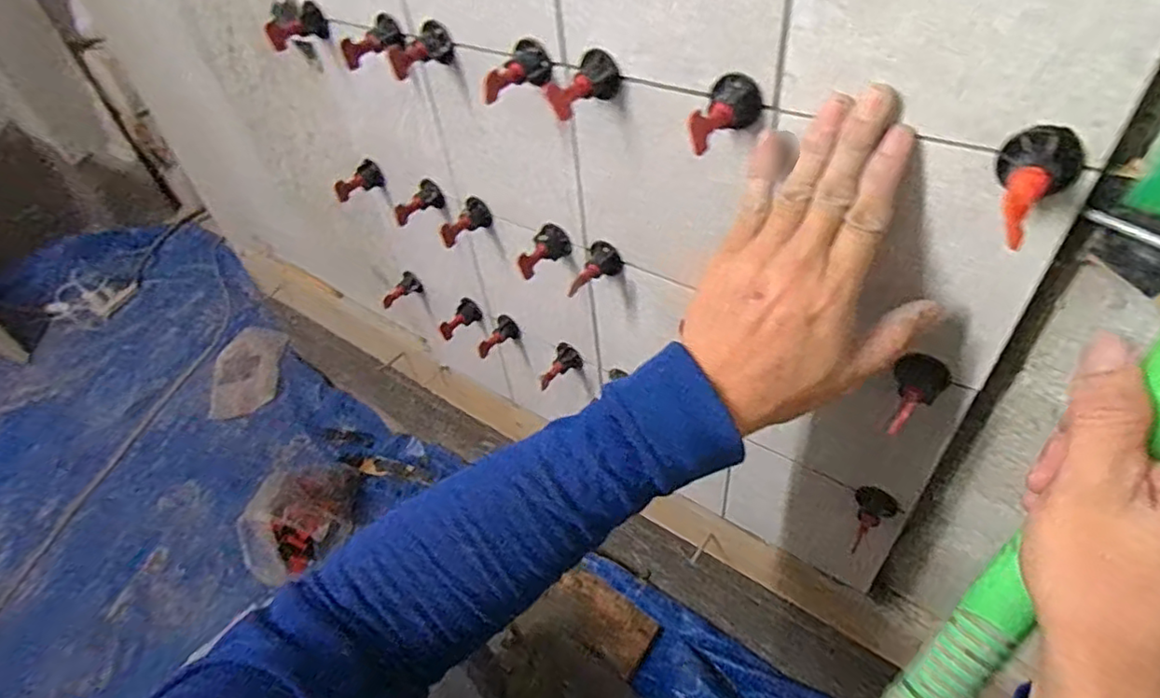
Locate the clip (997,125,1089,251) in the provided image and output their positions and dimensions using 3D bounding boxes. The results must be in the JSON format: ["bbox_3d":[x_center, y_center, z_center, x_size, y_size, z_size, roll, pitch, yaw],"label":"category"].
[{"bbox_3d":[0.194,-0.071,0.266,0.031,0.027,0.056,26,55,29],"label":"clip"}]

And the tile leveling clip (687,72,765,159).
[{"bbox_3d":[0.080,-0.127,0.338,0.030,0.028,0.049,13,50,19],"label":"tile leveling clip"}]

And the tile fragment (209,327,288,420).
[{"bbox_3d":[-0.737,0.054,1.360,0.145,0.016,0.204,7,77,2],"label":"tile fragment"}]

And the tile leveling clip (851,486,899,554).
[{"bbox_3d":[0.228,0.136,0.487,0.030,0.035,0.042,26,55,29],"label":"tile leveling clip"}]

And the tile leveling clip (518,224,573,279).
[{"bbox_3d":[-0.033,-0.081,0.521,0.048,0.025,0.029,-45,55,-15],"label":"tile leveling clip"}]

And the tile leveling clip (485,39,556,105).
[{"bbox_3d":[-0.041,-0.183,0.408,0.027,0.027,0.049,17,51,23],"label":"tile leveling clip"}]

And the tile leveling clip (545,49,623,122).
[{"bbox_3d":[0.002,-0.160,0.381,0.029,0.028,0.050,20,52,25],"label":"tile leveling clip"}]

